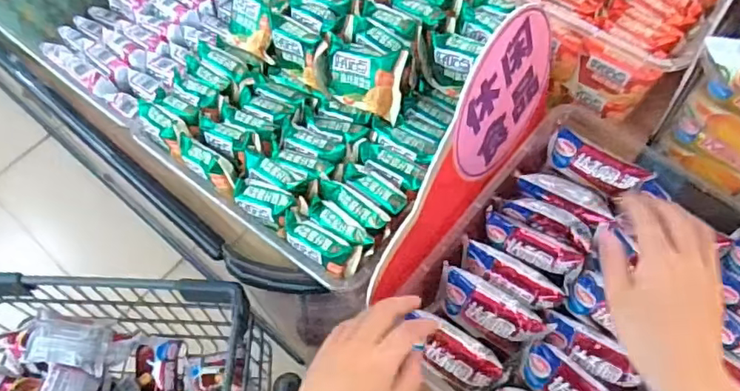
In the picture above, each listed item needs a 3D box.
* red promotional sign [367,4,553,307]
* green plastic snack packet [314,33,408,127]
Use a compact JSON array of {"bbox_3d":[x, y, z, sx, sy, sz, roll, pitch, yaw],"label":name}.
[{"bbox_3d":[0.081,-0.042,0.455,0.010,0.146,0.267,29,65,30],"label":"red promotional sign"},{"bbox_3d":[-0.008,-0.108,0.500,0.083,0.060,0.026,20,33,19],"label":"green plastic snack packet"}]

